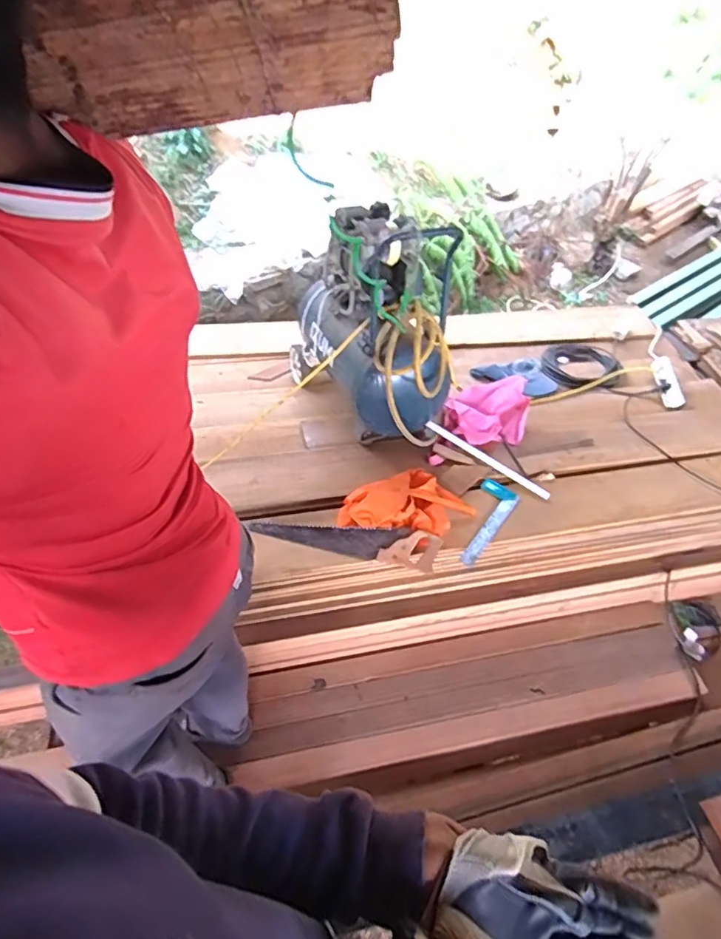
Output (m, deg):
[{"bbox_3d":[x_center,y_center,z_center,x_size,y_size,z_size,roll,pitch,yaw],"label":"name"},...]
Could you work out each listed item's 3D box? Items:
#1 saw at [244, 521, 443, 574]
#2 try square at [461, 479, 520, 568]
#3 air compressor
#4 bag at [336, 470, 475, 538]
[{"bbox_3d":[-0.043,0.174,1.429,0.493,0.058,0.087,11,49,3],"label":"saw"},{"bbox_3d":[0.336,0.133,1.531,0.109,0.021,0.287,31,53,20],"label":"try square"},{"bbox_3d":[0.016,-0.436,1.562,0.272,0.606,0.593,-26,56,-26],"label":"air compressor"},{"bbox_3d":[0.130,0.091,1.497,0.363,0.067,0.208,6,49,-1],"label":"bag"}]

